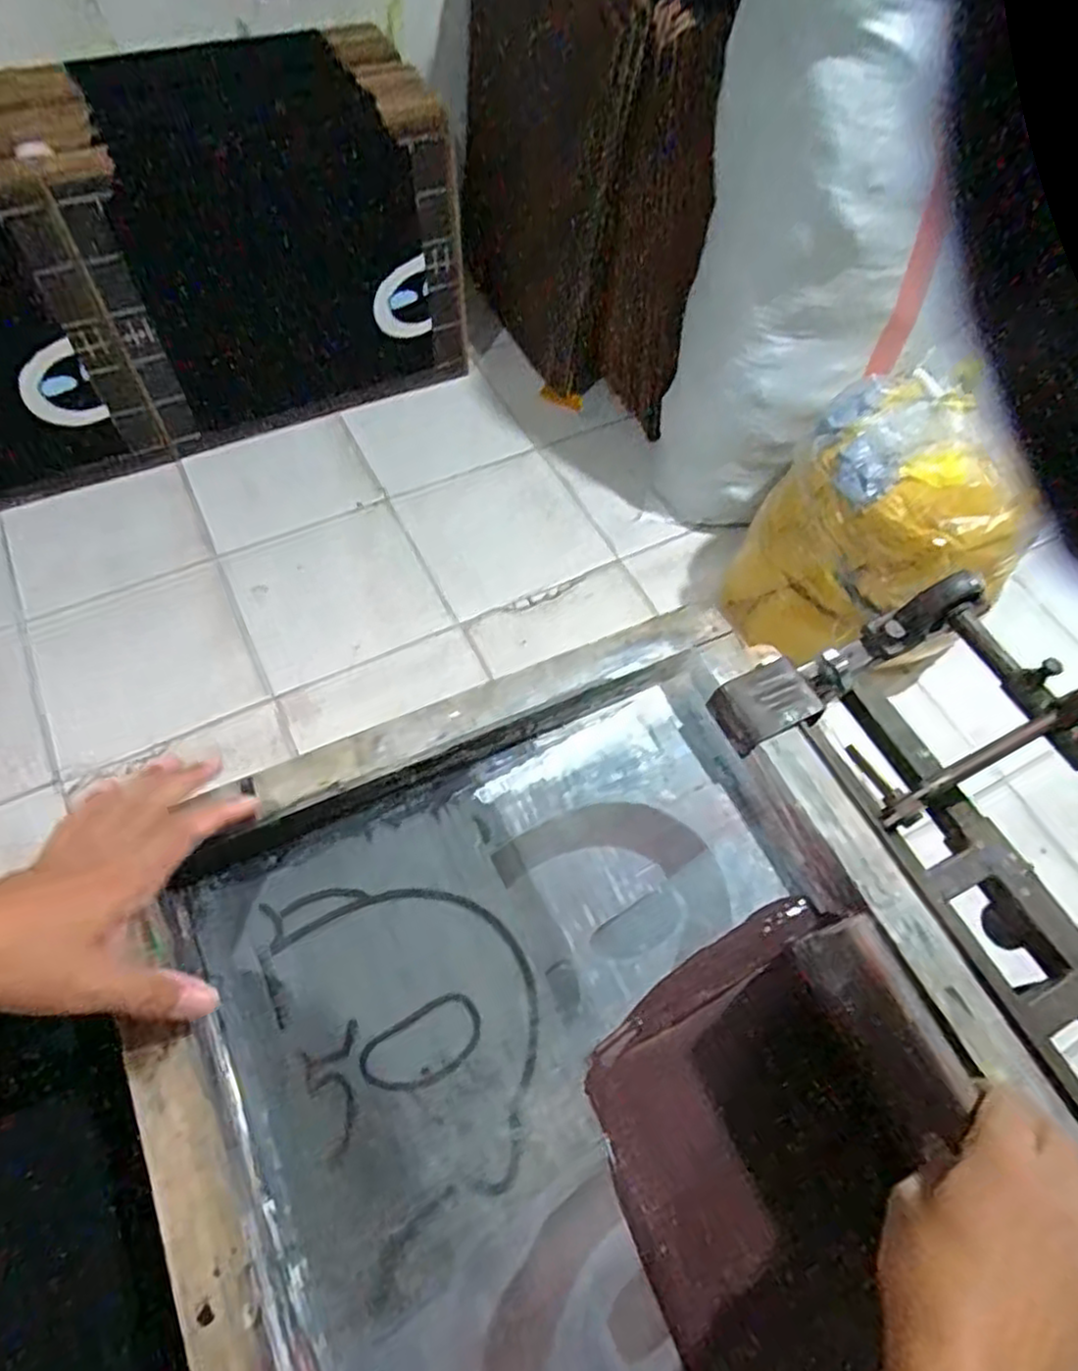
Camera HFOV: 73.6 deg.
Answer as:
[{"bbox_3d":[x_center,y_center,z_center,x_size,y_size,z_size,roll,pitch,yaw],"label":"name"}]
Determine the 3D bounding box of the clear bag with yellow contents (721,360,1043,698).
[{"bbox_3d":[0.625,-0.281,1.398,0.369,0.474,0.426,-18,64,-14],"label":"clear bag with yellow contents"}]

